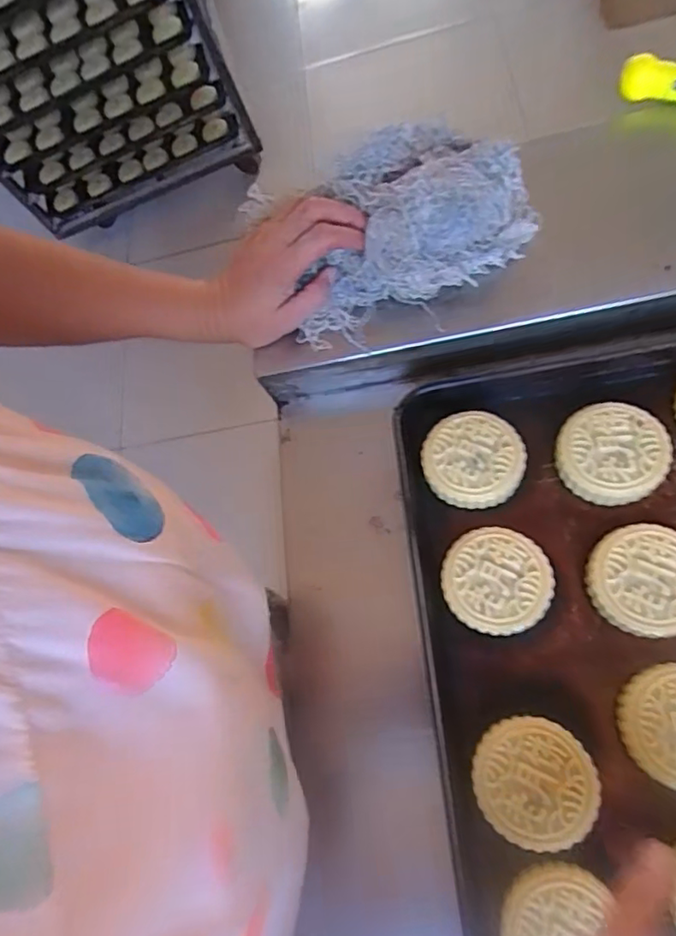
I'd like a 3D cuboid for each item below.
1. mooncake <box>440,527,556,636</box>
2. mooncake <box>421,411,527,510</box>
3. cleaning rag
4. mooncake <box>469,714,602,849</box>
[{"bbox_3d":[0.107,0.076,0.400,0.070,0.019,0.068,0,71,0],"label":"mooncake"},{"bbox_3d":[0.098,-0.007,0.431,0.070,0.023,0.065,0,71,0],"label":"mooncake"},{"bbox_3d":[0.045,-0.200,0.460,0.198,0.094,0.141,-23,72,-7],"label":"cleaning rag"},{"bbox_3d":[0.119,0.191,0.361,0.069,0.027,0.068,0,71,0],"label":"mooncake"}]

